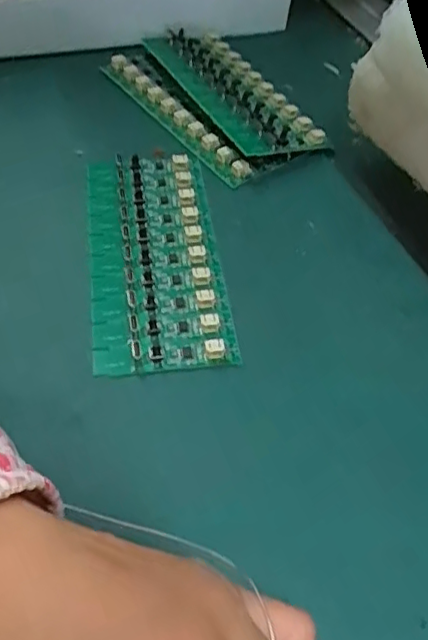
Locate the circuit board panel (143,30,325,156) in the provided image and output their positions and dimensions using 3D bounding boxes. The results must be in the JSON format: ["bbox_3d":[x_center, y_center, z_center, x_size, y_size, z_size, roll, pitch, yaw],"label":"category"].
[{"bbox_3d":[0.011,-0.143,0.380,0.055,0.015,0.133,-22,56,-19],"label":"circuit board panel"}]

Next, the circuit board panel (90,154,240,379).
[{"bbox_3d":[-0.029,-0.034,0.298,0.062,0.008,0.136,-5,52,-7],"label":"circuit board panel"}]

